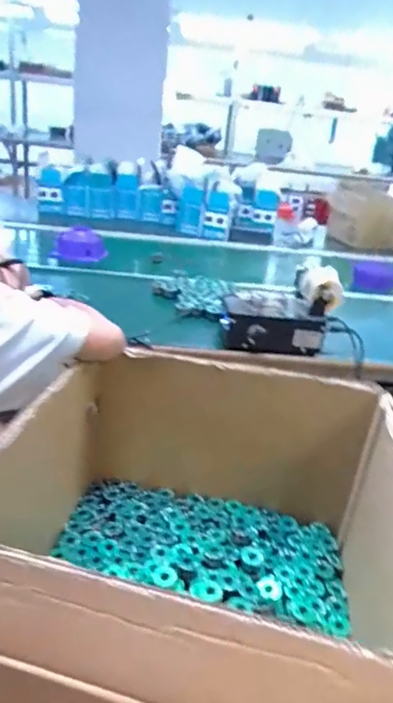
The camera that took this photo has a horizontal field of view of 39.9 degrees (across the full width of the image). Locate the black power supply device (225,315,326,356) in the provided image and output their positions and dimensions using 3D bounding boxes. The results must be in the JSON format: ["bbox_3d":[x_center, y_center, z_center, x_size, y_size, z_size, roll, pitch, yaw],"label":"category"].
[{"bbox_3d":[0.145,-0.030,0.993,0.180,0.063,0.039,1,25,-12],"label":"black power supply device"}]

